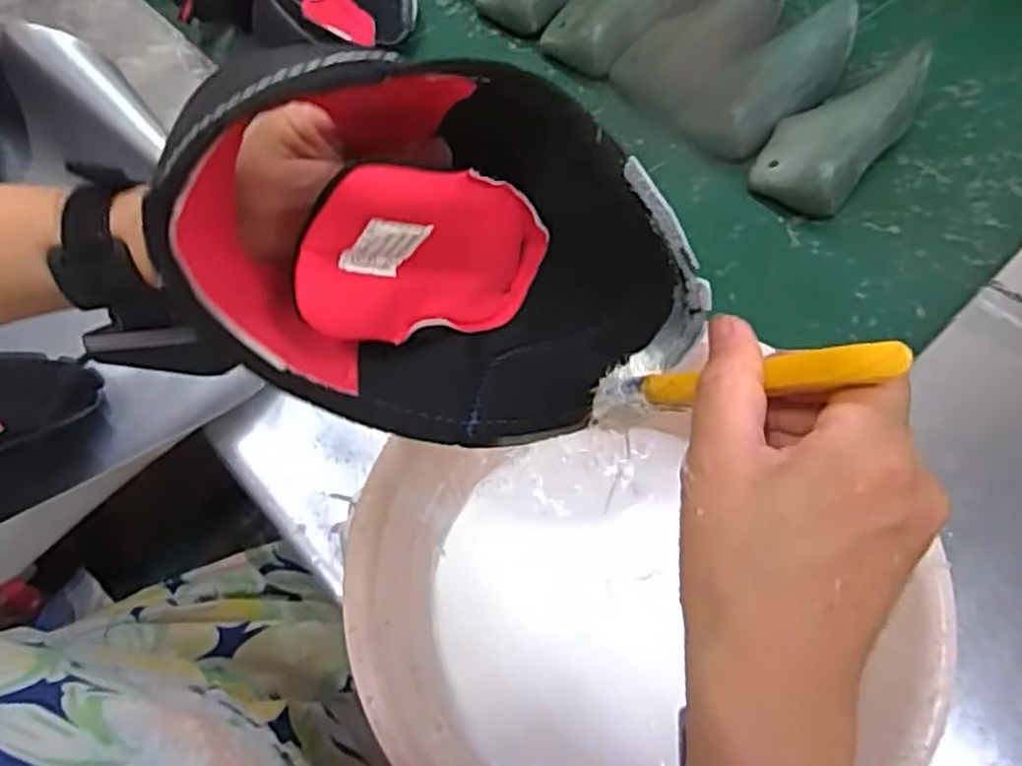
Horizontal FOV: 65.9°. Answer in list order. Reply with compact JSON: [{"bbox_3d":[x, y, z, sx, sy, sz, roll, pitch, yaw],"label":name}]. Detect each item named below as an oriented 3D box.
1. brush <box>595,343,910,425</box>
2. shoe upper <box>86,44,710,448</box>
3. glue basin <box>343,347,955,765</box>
[{"bbox_3d":[0.074,0.001,0.288,0.013,0.144,0.016,43,65,-20],"label":"brush"},{"bbox_3d":[-0.018,-0.054,0.321,0.143,0.236,0.090,-55,46,22],"label":"shoe upper"},{"bbox_3d":[0.063,0.128,0.449,0.283,0.107,0.249,-16,63,-7],"label":"glue basin"}]

